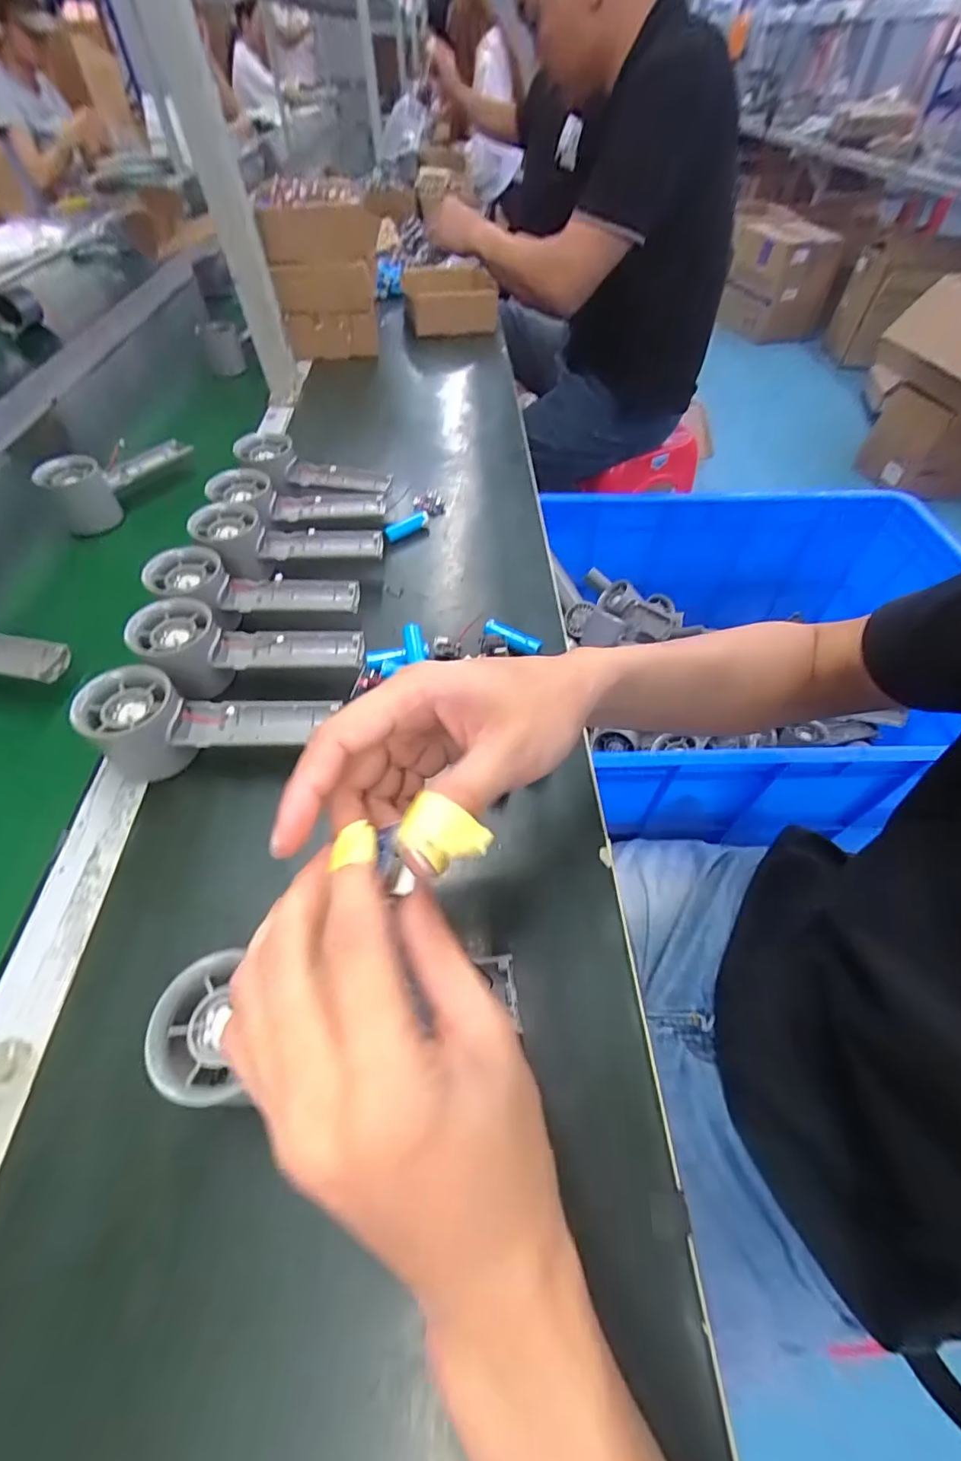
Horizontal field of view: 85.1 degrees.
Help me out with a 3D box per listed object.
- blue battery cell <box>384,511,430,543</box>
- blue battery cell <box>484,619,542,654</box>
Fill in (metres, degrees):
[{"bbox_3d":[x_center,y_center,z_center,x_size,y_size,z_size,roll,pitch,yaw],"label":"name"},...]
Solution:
[{"bbox_3d":[-0.077,-0.205,0.529,0.020,0.014,0.057,38,61,25],"label":"blue battery cell"},{"bbox_3d":[0.025,-0.076,0.432,0.051,0.011,0.013,28,57,19],"label":"blue battery cell"}]

